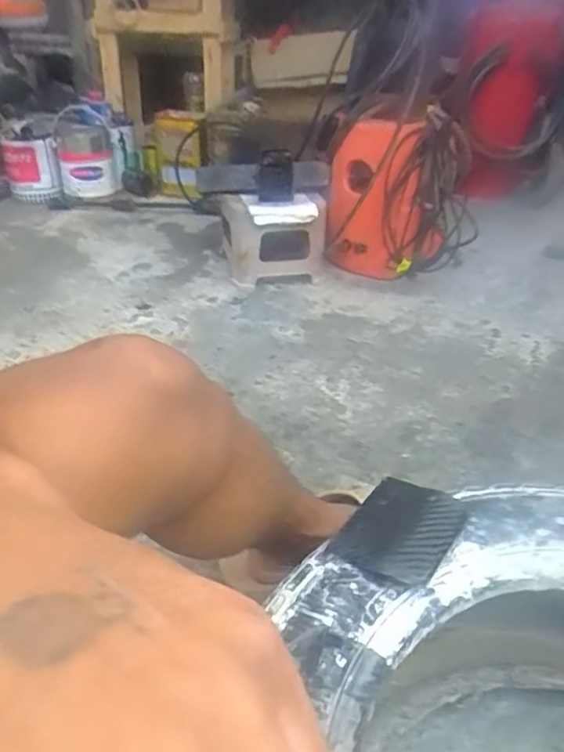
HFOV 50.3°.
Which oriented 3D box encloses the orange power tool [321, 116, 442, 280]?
[{"bbox_3d":[0.221,-0.378,1.351,0.267,0.346,0.188,13,37,17],"label":"orange power tool"}]

